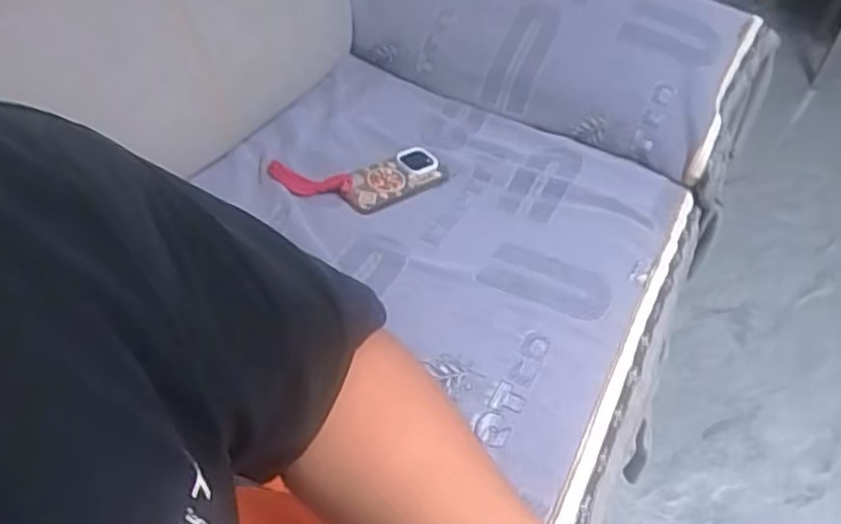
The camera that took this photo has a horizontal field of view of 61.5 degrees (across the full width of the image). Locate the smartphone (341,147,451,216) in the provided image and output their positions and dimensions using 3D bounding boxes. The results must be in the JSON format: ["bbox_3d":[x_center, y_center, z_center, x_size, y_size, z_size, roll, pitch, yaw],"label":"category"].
[{"bbox_3d":[-0.034,-0.111,0.929,0.146,0.012,0.079,-28,54,-31],"label":"smartphone"}]

